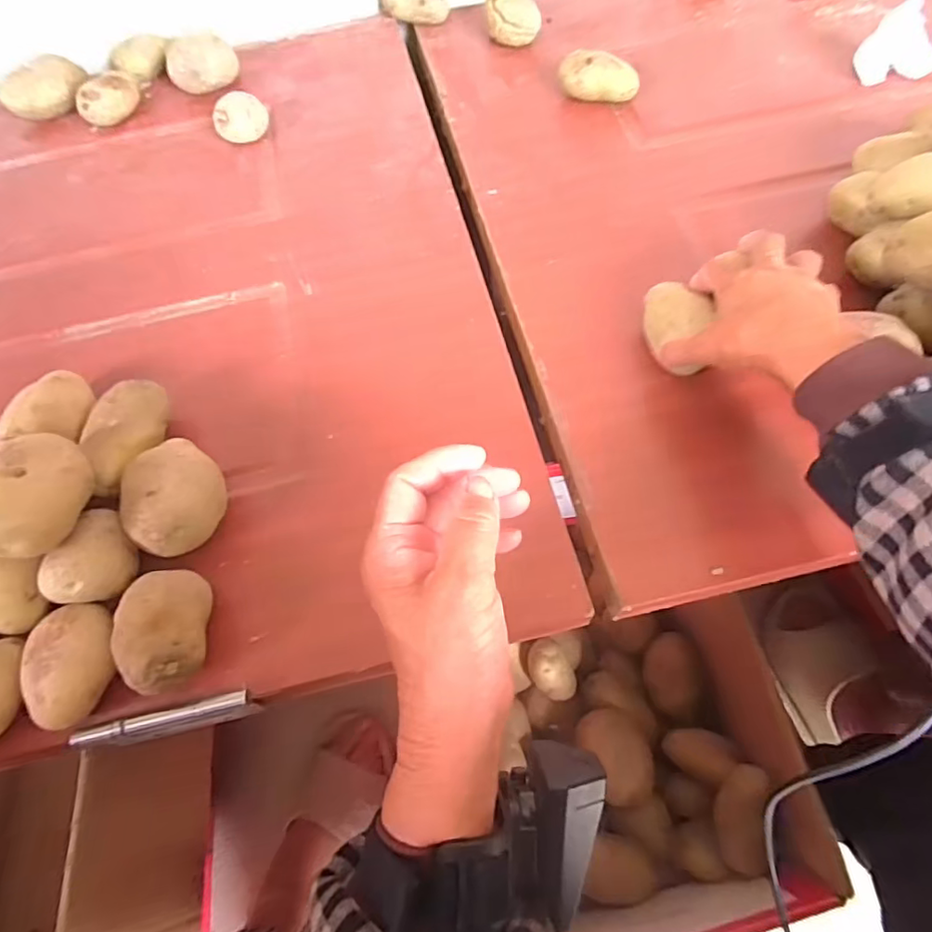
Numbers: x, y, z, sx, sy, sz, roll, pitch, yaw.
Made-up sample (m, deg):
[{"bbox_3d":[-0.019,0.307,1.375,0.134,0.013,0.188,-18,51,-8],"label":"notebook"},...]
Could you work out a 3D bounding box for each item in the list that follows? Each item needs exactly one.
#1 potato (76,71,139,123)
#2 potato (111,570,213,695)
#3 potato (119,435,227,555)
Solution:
[{"bbox_3d":[-0.399,-0.413,0.627,0.068,0.042,0.052,-31,66,-11],"label":"potato"},{"bbox_3d":[-0.180,0.099,0.346,0.048,0.048,0.070,-27,65,-9],"label":"potato"},{"bbox_3d":[-0.194,0.022,0.380,0.059,0.059,0.067,32,70,18],"label":"potato"}]

